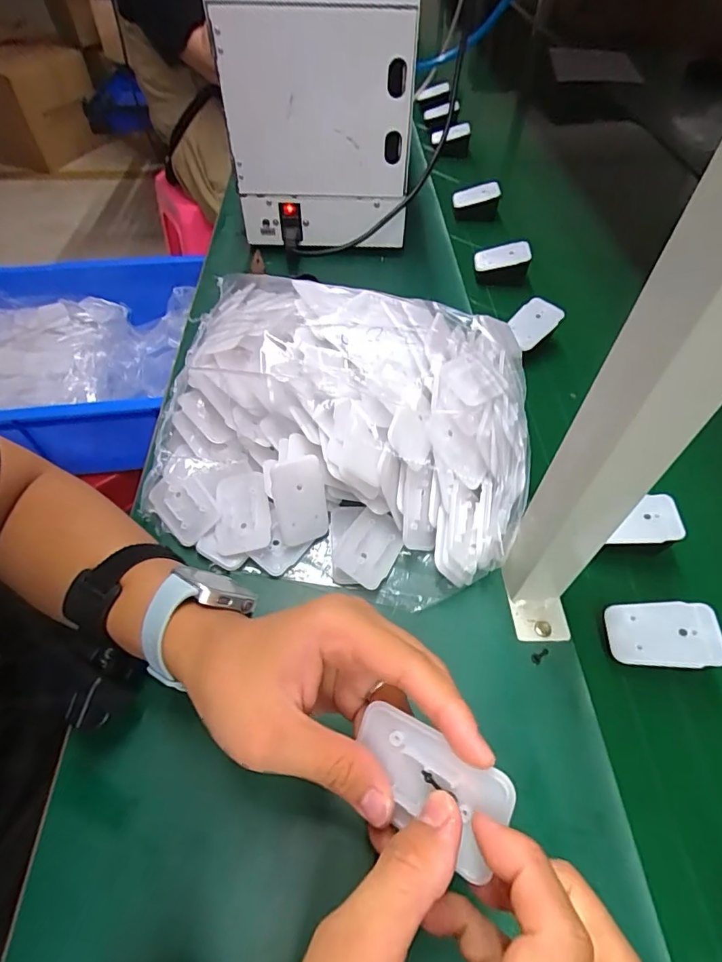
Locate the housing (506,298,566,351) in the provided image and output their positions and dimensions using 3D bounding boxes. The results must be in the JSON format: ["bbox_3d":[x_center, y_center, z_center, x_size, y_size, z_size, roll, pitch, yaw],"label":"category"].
[{"bbox_3d":[0.190,-0.175,0.541,0.065,0.009,0.043,-44,66,-10],"label":"housing"}]

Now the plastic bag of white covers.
[{"bbox_3d":[-0.023,-0.061,0.424,0.331,0.104,0.280,16,55,10],"label":"plastic bag of white covers"}]

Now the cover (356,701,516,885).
[{"bbox_3d":[0.026,0.124,0.201,0.066,0.008,0.040,18,91,34],"label":"cover"}]

